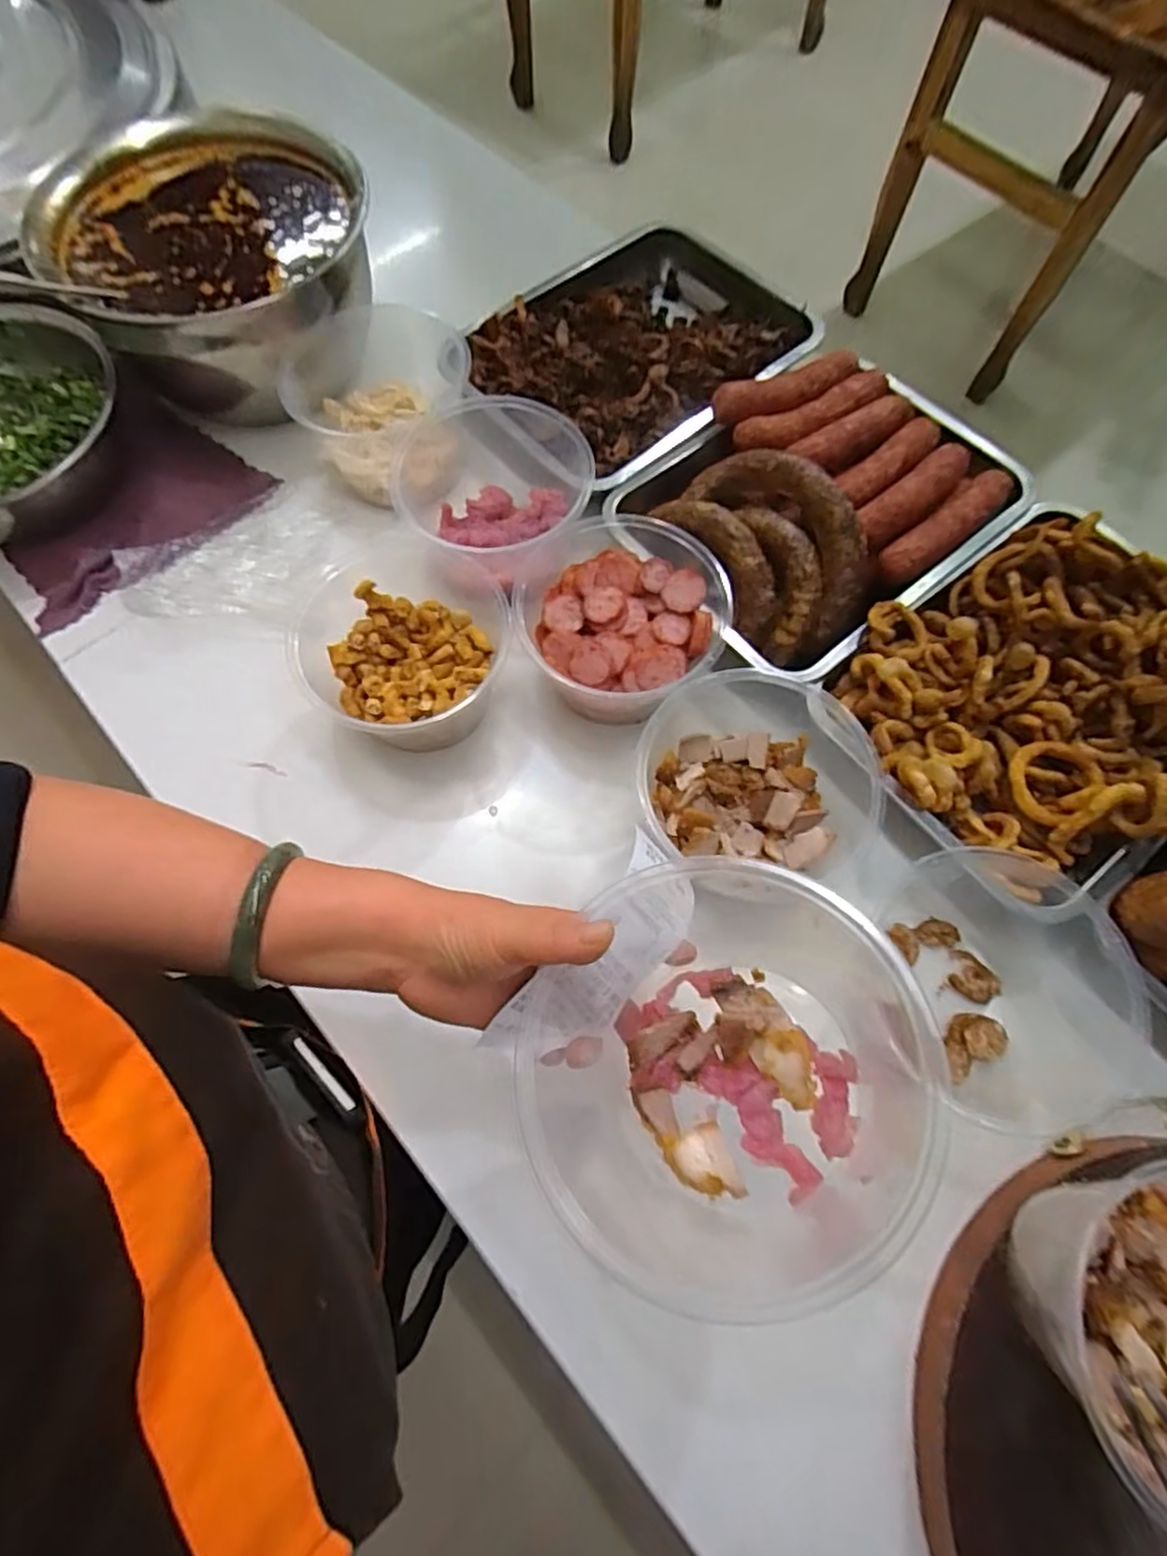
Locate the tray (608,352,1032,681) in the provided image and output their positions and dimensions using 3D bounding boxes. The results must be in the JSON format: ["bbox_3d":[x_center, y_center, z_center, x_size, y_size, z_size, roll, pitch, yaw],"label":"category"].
[{"bbox_3d":[0.220,-0.269,0.633,0.334,0.057,0.265,-38,74,-14],"label":"tray"}]

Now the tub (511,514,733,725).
[{"bbox_3d":[0.032,-0.123,0.583,0.165,0.100,0.172,-13,70,-6],"label":"tub"}]

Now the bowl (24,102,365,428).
[{"bbox_3d":[-0.352,-0.494,0.701,0.284,0.154,0.293,-8,69,-4],"label":"bowl"}]

